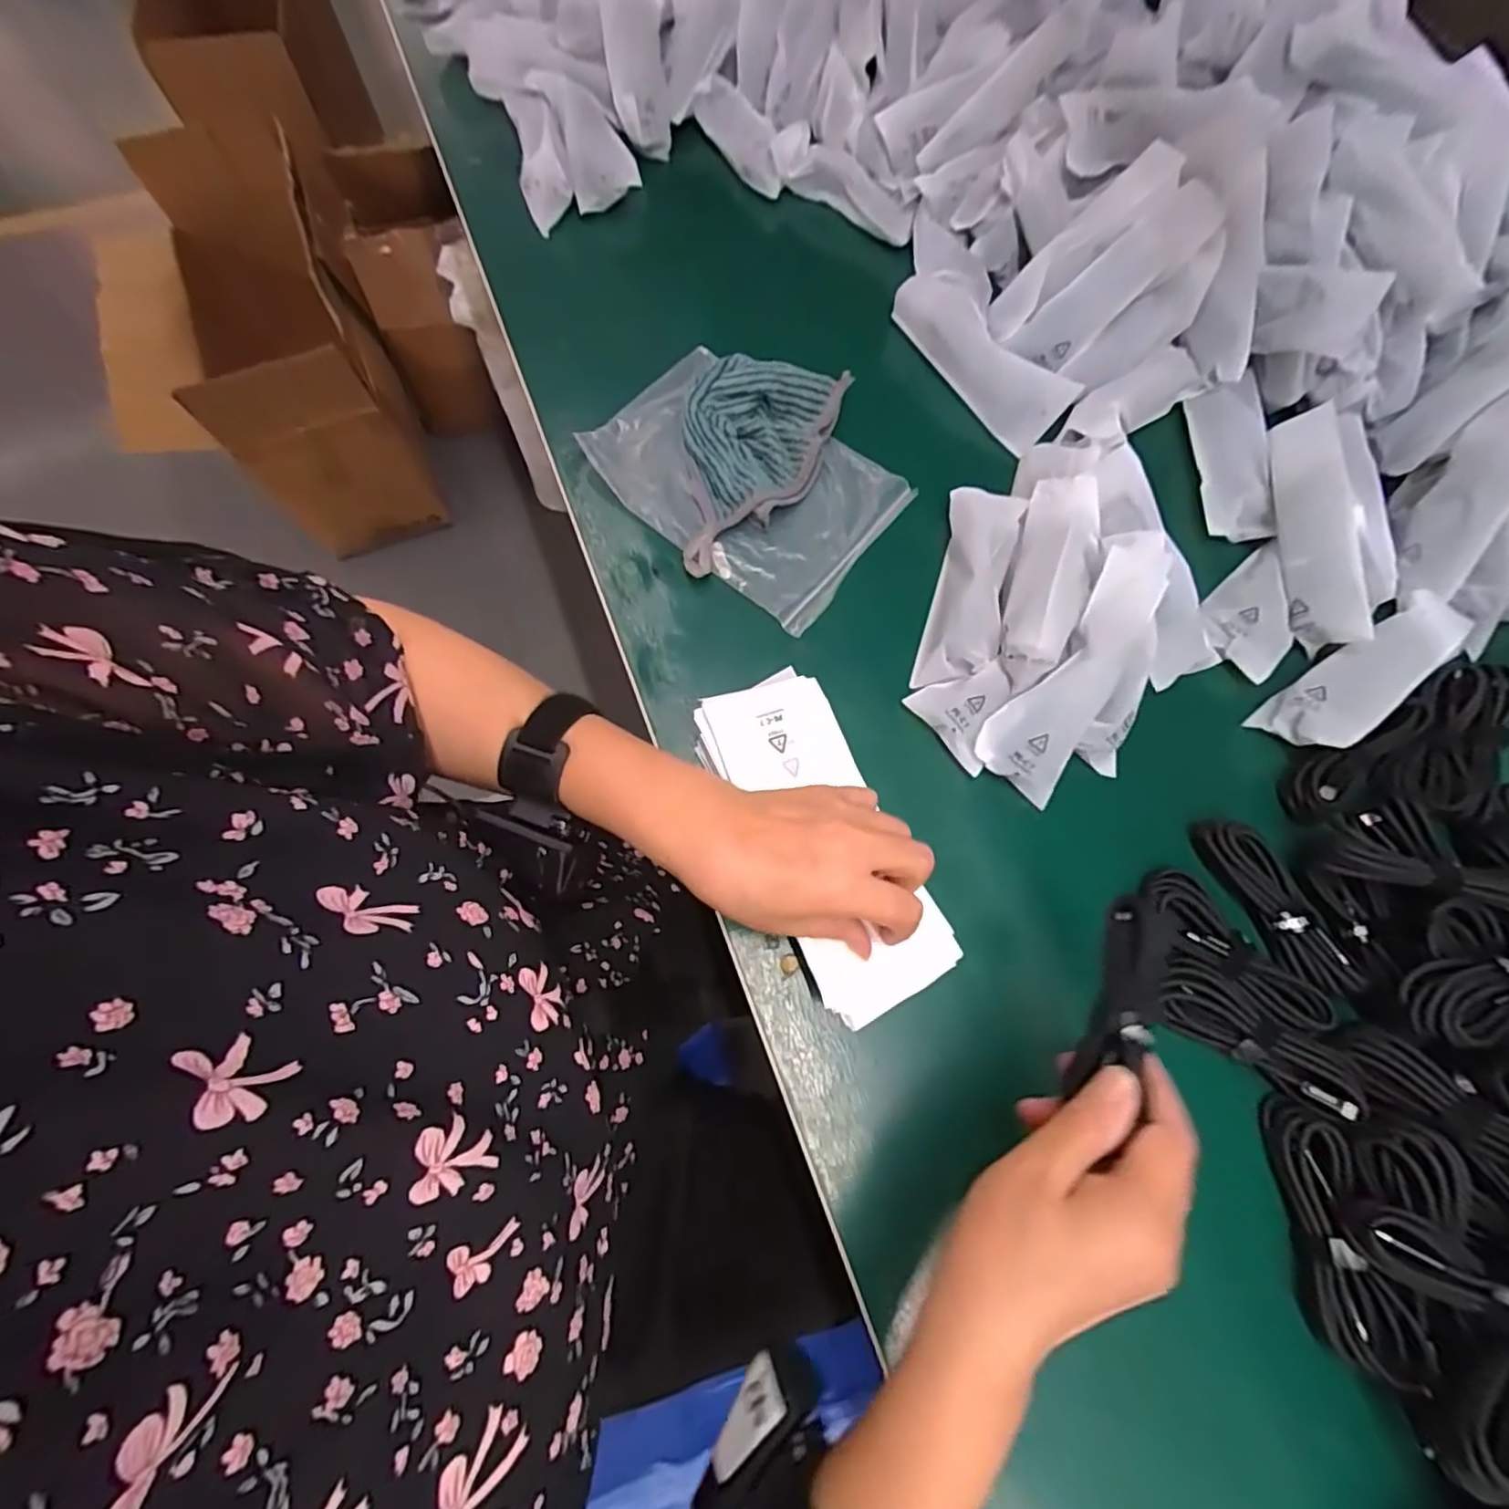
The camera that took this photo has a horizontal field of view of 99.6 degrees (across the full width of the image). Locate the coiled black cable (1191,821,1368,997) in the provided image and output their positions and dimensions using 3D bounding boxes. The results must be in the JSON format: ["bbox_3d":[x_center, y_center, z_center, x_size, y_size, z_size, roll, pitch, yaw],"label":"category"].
[{"bbox_3d":[0.302,0.089,0.373,0.024,0.029,0.107,-22,75,-7],"label":"coiled black cable"}]

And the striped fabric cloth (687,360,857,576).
[{"bbox_3d":[-0.010,-0.208,0.446,0.095,0.027,0.176,22,74,6],"label":"striped fabric cloth"}]

